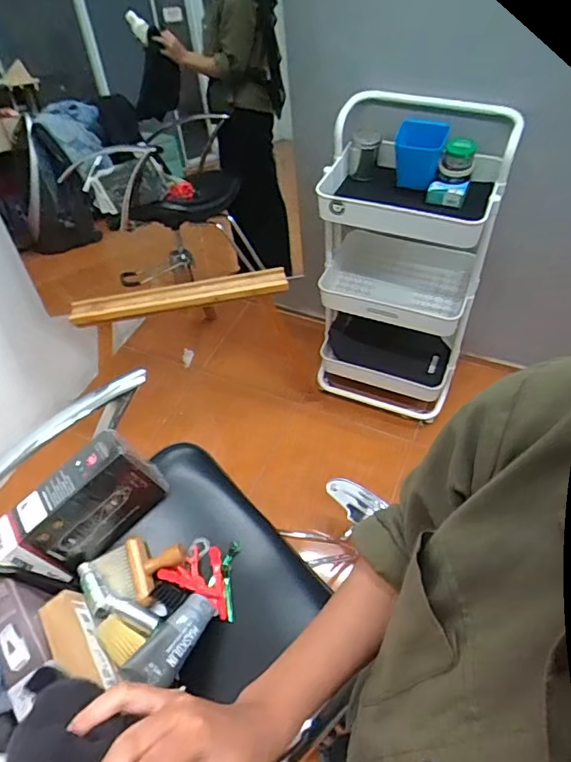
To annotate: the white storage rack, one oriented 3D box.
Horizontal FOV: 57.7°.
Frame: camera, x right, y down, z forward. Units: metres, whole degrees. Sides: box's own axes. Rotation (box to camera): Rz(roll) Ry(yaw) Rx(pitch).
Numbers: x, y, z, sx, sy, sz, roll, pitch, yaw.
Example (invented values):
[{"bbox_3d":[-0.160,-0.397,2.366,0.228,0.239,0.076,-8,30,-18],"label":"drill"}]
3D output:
[{"bbox_3d":[0.326,-0.300,1.500,0.425,0.873,0.341,5,52,9],"label":"white storage rack"}]

